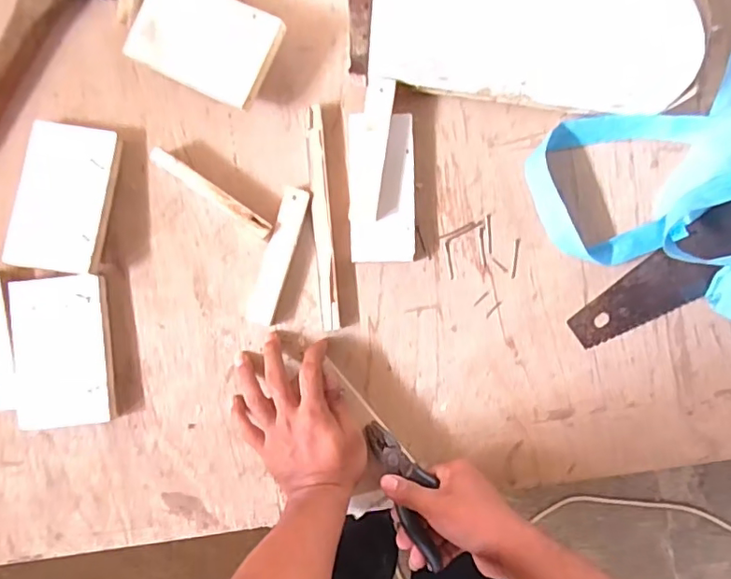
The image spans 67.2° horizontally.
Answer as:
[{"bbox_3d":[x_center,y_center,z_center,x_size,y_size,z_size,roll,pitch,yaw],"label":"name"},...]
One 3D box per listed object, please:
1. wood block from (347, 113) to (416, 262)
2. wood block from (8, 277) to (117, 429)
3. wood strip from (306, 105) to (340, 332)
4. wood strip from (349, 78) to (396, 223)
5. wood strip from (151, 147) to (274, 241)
[{"bbox_3d":[0.017,-0.104,0.567,0.068,0.030,0.149,-1,90,-1],"label":"wood block"},{"bbox_3d":[-0.308,0.063,0.563,0.093,0.027,0.149,-3,90,-1],"label":"wood block"},{"bbox_3d":[-0.045,-0.074,0.573,0.018,0.014,0.229,-5,90,-1],"label":"wood strip"},{"bbox_3d":[0.007,-0.140,0.553,0.028,0.009,0.140,9,94,10],"label":"wood strip"},{"bbox_3d":[-0.155,-0.097,0.567,0.142,0.027,0.017,34,89,0],"label":"wood strip"}]

